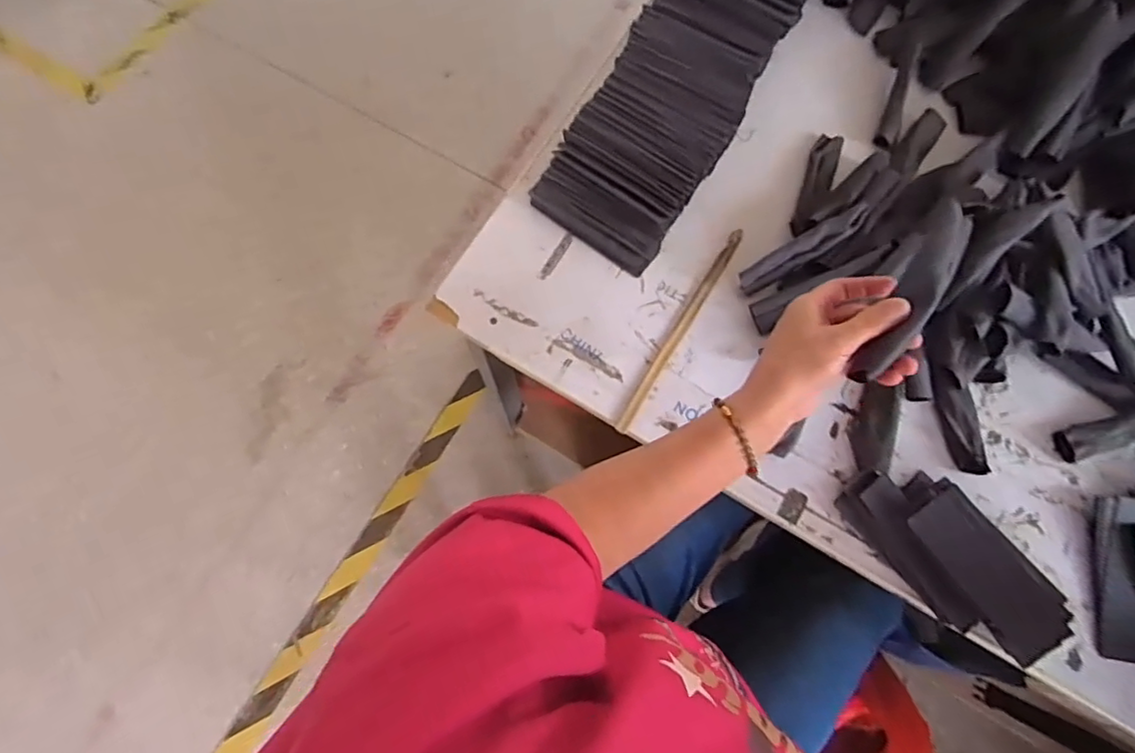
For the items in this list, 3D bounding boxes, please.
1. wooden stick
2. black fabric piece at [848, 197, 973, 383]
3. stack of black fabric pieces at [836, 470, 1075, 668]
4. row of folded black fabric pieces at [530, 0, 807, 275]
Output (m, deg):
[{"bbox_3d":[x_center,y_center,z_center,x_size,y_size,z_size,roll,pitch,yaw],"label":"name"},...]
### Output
[{"bbox_3d":[0.123,-0.054,0.632,0.018,0.012,0.261,31,76,7],"label":"wooden stick"},{"bbox_3d":[0.268,-0.066,0.442,0.033,0.032,0.146,28,91,6],"label":"black fabric piece"},{"bbox_3d":[0.372,0.166,0.550,0.109,0.046,0.209,-39,79,-11],"label":"stack of black fabric pieces"},{"bbox_3d":[0.197,-0.447,0.689,0.168,0.101,0.689,31,76,7],"label":"row of folded black fabric pieces"}]

